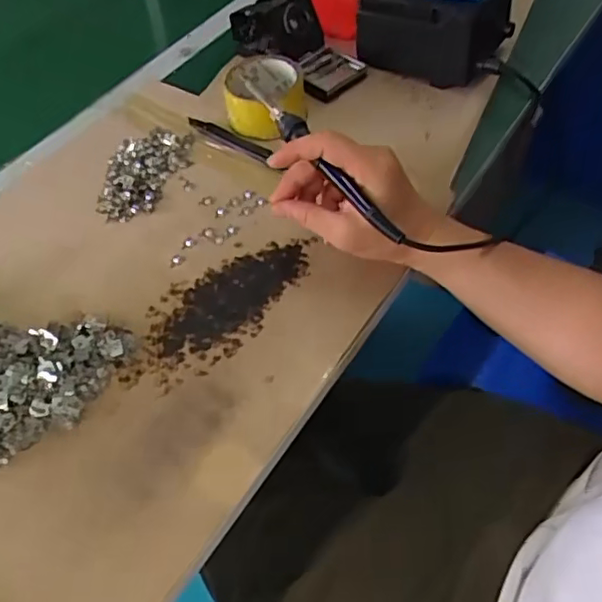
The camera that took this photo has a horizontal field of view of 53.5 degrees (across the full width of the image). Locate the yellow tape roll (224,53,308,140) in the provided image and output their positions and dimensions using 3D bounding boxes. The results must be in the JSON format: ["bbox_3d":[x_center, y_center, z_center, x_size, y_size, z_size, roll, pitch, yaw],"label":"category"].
[{"bbox_3d":[-0.039,-0.221,0.650,0.085,0.046,0.087,-3,53,3],"label":"yellow tape roll"}]

